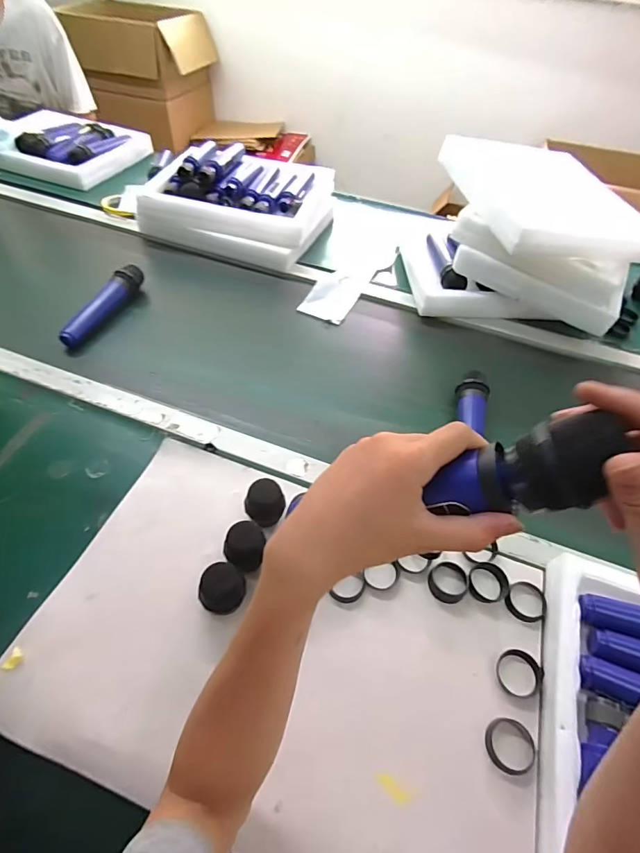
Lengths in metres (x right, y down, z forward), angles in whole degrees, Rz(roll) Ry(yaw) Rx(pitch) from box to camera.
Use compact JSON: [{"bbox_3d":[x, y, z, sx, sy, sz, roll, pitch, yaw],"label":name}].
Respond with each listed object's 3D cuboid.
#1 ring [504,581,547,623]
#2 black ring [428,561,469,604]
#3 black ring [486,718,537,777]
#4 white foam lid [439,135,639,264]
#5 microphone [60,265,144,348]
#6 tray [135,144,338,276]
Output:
[{"bbox_3d":[0.235,0.200,0.494,0.048,0.008,0.043,0,52,-6],"label":"ring"},{"bbox_3d":[0.147,0.179,0.500,0.044,0.010,0.046,3,51,-3],"label":"black ring"},{"bbox_3d":[0.181,0.301,0.409,0.047,0.009,0.044,3,51,-3],"label":"black ring"},{"bbox_3d":[0.409,-0.416,0.782,0.278,0.052,0.385,-5,52,-9],"label":"white foam lid"},{"bbox_3d":[-0.376,-0.211,0.752,0.041,0.041,0.211,17,52,8],"label":"microphone"},{"bbox_3d":[-0.163,-0.504,0.965,0.347,0.118,0.329,18,52,9],"label":"tray"}]

